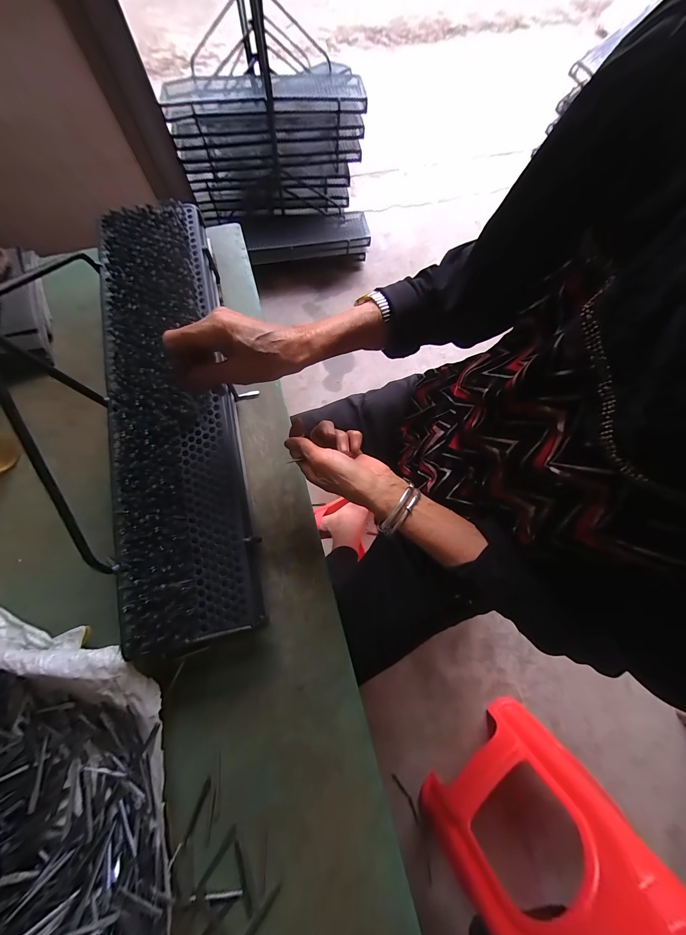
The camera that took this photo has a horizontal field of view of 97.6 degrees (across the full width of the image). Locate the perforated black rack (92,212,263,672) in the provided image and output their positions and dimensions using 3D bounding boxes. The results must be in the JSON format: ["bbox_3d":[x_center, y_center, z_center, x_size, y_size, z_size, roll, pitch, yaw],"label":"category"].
[{"bbox_3d":[-0.218,-0.083,0.374,0.146,0.032,0.563,-12,80,-5],"label":"perforated black rack"}]

